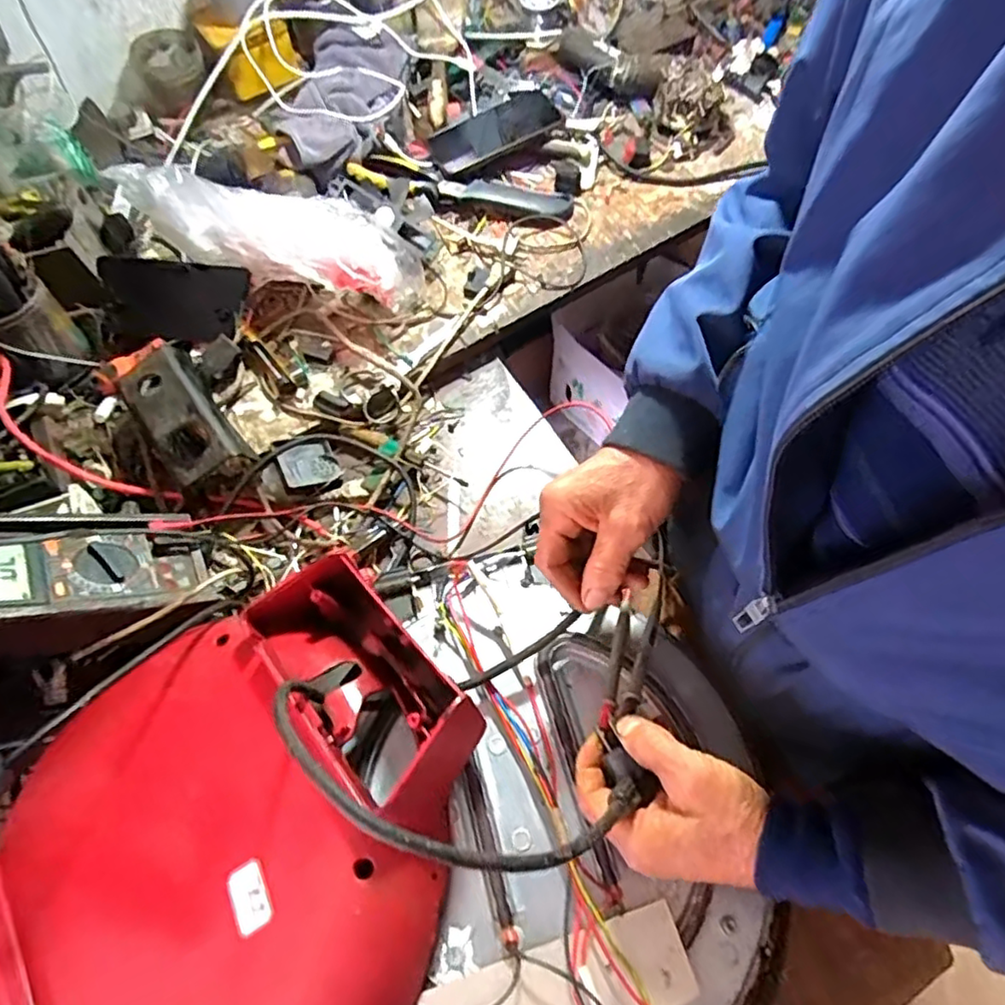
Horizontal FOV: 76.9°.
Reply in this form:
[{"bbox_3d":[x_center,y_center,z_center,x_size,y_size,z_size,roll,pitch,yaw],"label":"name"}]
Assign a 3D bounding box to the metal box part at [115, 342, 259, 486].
[{"bbox_3d":[-0.307,-0.077,0.610,0.074,0.051,0.149,-35,69,-15],"label":"metal box part"}]

